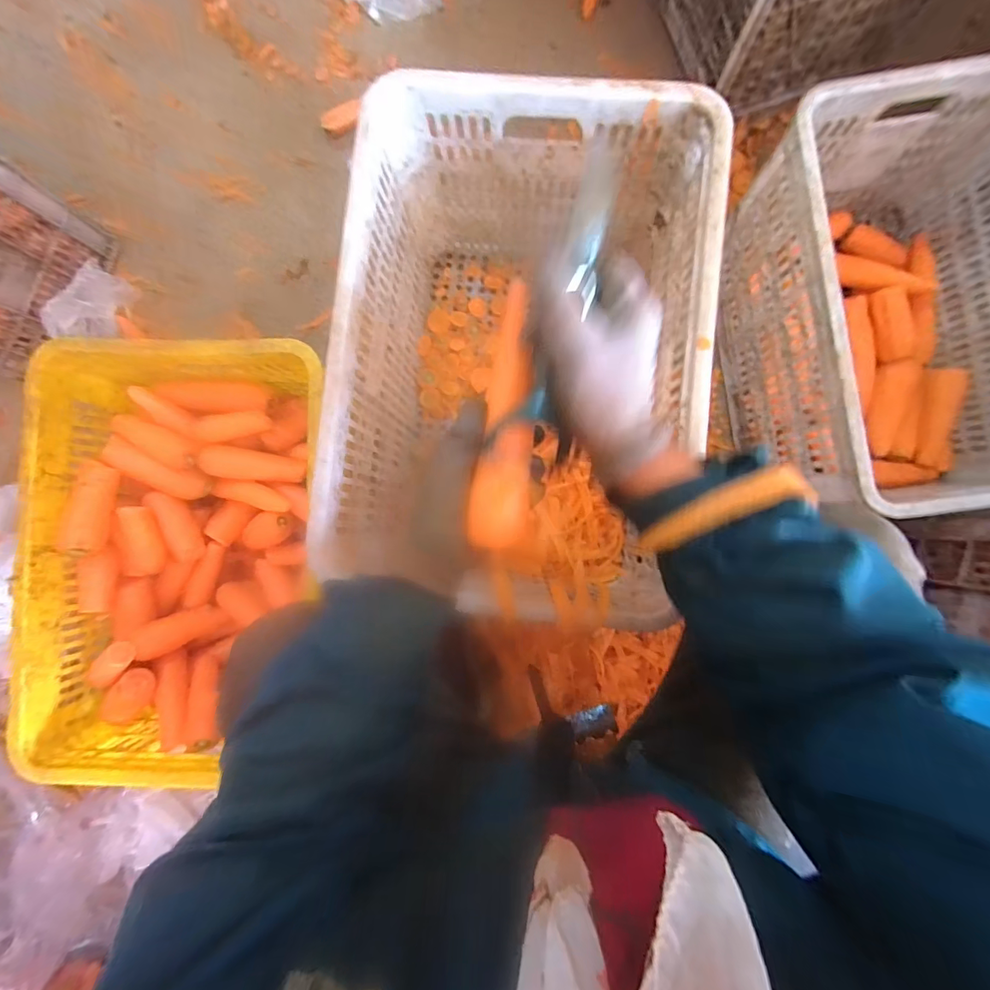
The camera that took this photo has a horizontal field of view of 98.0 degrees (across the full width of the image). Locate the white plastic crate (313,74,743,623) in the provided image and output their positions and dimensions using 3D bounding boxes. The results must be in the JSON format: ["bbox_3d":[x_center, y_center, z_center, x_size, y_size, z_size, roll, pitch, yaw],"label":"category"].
[{"bbox_3d":[0.039,-0.186,0.632,0.420,0.331,0.585,7,88,4],"label":"white plastic crate"}]

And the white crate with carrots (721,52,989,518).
[{"bbox_3d":[0.590,-0.258,0.624,0.379,0.262,0.532,-8,87,3],"label":"white crate with carrots"}]

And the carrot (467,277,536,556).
[{"bbox_3d":[0.009,-0.048,0.280,0.034,0.039,0.162,5,95,5],"label":"carrot"}]

